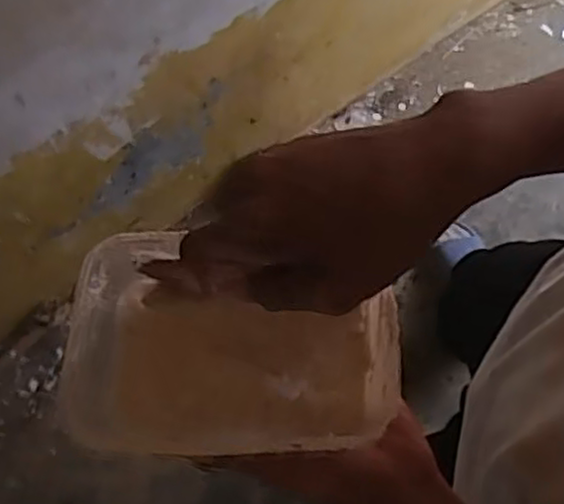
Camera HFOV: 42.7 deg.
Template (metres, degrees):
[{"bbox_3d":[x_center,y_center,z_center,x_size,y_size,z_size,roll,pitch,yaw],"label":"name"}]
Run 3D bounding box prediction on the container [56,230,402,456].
[{"bbox_3d":[-0.026,0.053,0.404,0.173,0.060,0.115,0,71,3],"label":"container"}]

